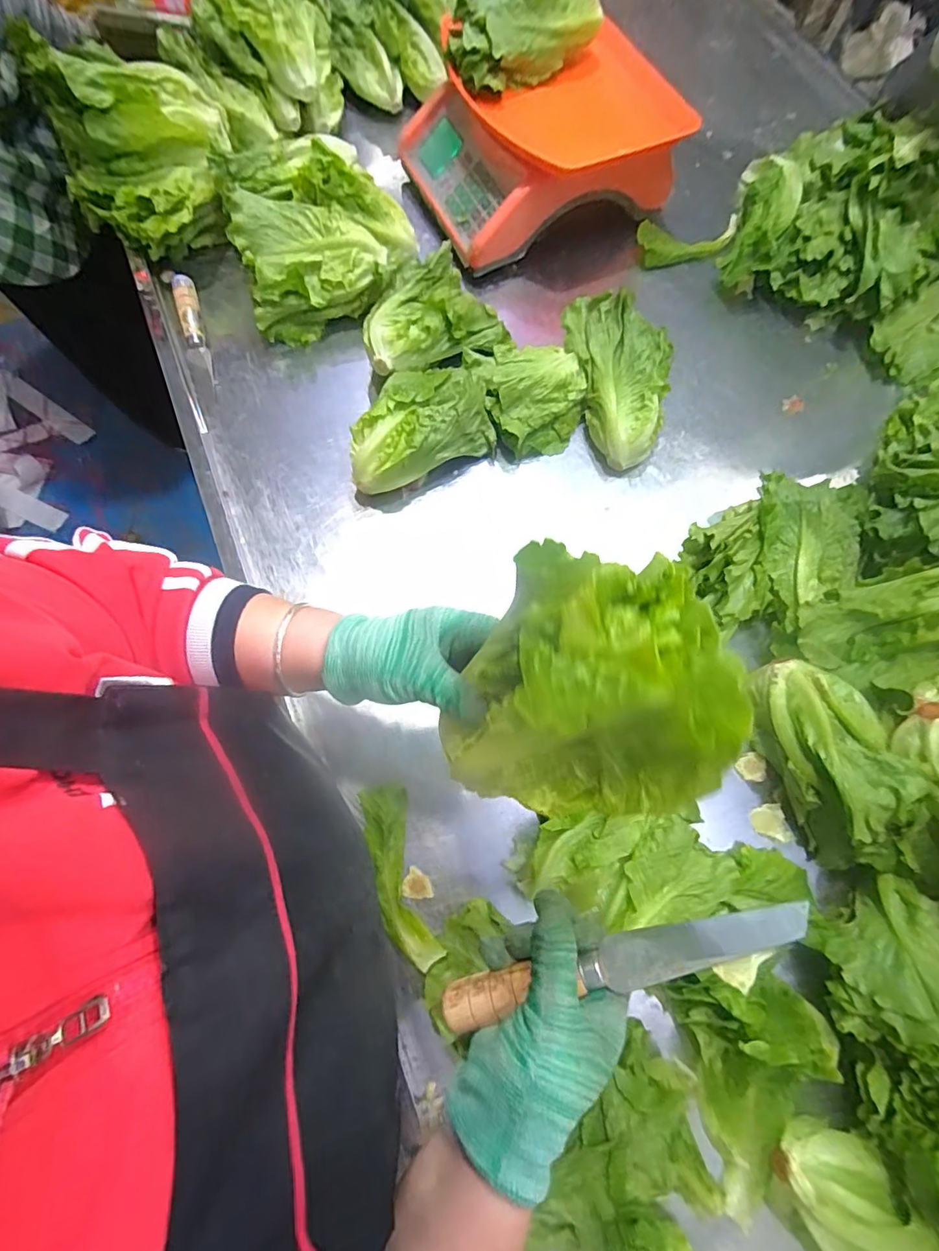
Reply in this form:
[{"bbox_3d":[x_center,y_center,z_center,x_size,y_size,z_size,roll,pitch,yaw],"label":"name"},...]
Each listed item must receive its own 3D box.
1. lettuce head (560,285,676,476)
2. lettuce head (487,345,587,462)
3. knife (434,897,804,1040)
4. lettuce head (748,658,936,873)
[{"bbox_3d":[0.167,-0.272,0.558,0.093,0.078,0.184,-13,73,-6],"label":"lettuce head"},{"bbox_3d":[0.074,-0.250,0.565,0.109,0.063,0.110,2,72,-2],"label":"lettuce head"},{"bbox_3d":[0.080,0.188,0.281,0.201,0.022,0.021,-21,73,9],"label":"knife"},{"bbox_3d":[0.306,0.115,0.434,0.076,0.091,0.176,-14,73,-7],"label":"lettuce head"}]

